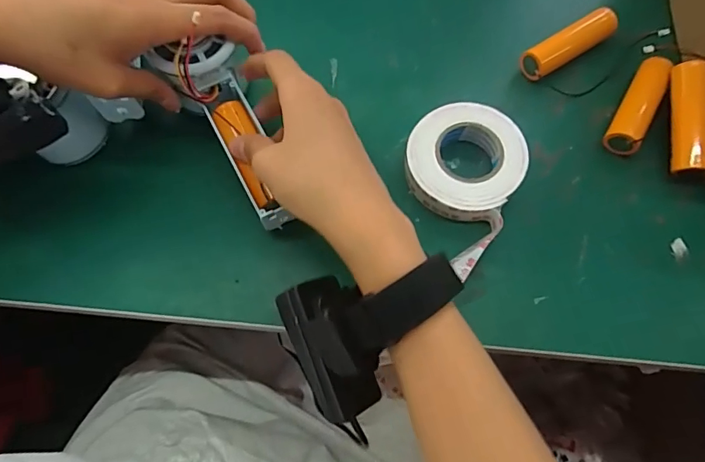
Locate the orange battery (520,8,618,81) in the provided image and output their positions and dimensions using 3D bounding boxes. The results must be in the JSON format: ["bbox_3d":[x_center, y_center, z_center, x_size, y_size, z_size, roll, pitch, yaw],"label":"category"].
[{"bbox_3d":[0.156,-0.133,0.336,0.075,0.023,0.019,-29,72,-11],"label":"orange battery"}]

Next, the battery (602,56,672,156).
[{"bbox_3d":[0.194,-0.084,0.318,0.021,0.026,0.069,31,72,11],"label":"battery"}]

